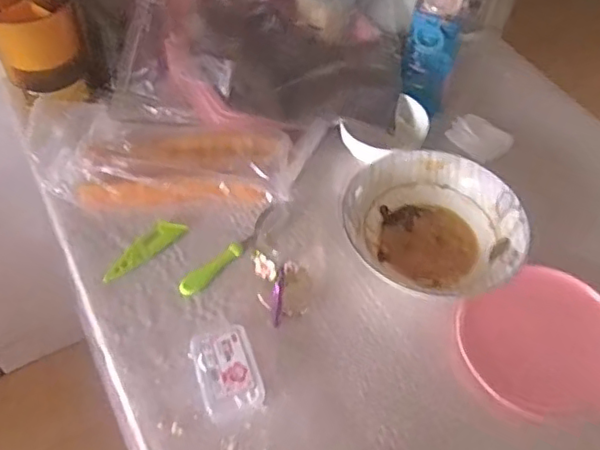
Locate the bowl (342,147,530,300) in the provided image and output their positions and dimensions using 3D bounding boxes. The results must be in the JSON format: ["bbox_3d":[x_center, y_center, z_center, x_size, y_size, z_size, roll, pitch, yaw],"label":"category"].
[{"bbox_3d":[0.155,0.002,0.728,0.199,0.060,0.194,1,52,-1],"label":"bowl"}]

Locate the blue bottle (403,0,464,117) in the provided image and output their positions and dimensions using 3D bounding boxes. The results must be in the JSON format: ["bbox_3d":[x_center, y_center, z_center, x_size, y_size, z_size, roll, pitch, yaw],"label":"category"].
[{"bbox_3d":[0.183,-0.236,0.834,0.064,0.161,0.079,22,55,15],"label":"blue bottle"}]

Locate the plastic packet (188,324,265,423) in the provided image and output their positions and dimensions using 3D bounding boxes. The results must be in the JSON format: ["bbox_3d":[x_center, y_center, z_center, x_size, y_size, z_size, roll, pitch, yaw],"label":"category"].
[{"bbox_3d":[-0.074,0.152,0.628,0.061,0.034,0.091,-17,55,-15],"label":"plastic packet"}]

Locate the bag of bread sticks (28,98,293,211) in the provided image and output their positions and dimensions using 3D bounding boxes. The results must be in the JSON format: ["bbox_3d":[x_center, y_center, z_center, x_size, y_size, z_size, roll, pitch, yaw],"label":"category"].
[{"bbox_3d":[-0.177,-0.095,0.796,0.324,0.071,0.153,4,52,1],"label":"bag of bread sticks"}]

